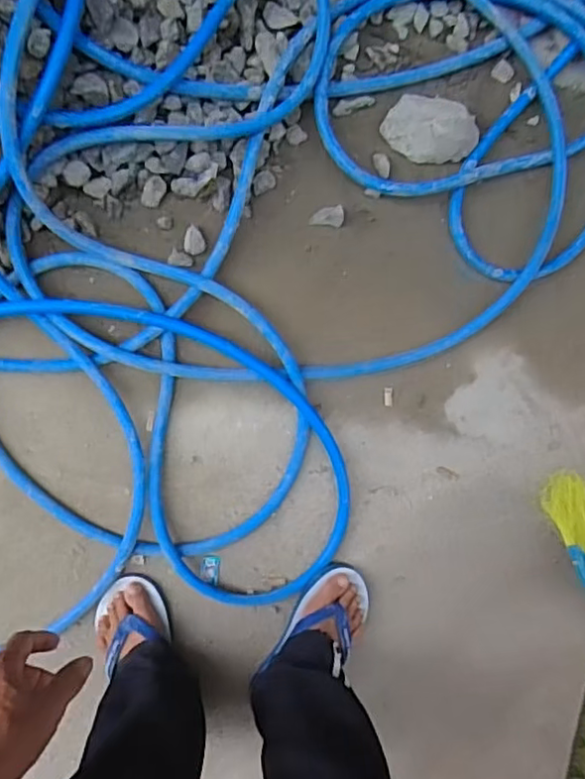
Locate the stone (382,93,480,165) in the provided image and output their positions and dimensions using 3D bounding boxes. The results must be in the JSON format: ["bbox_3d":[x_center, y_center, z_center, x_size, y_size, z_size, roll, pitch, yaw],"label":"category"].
[{"bbox_3d":[0.200,-0.374,0.893,0.134,0.048,0.077,3,94,-5],"label":"stone"}]

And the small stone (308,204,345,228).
[{"bbox_3d":[0.051,-0.253,0.901,0.050,0.018,0.029,4,94,-6],"label":"small stone"}]

